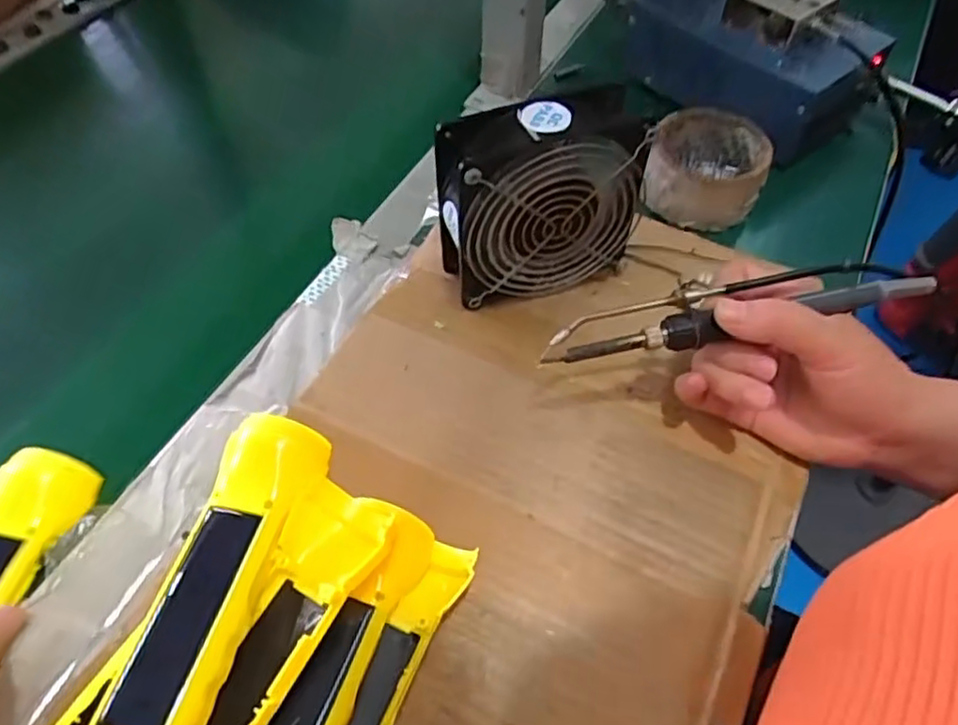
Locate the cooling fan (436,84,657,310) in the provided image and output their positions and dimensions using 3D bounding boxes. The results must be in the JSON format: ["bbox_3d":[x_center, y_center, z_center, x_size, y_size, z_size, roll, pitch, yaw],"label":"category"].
[{"bbox_3d":[0.038,-0.093,0.418,0.123,0.128,0.044,-11,56,-9],"label":"cooling fan"}]

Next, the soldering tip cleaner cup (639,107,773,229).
[{"bbox_3d":[0.170,-0.145,0.507,0.084,0.049,0.082,15,56,9],"label":"soldering tip cleaner cup"}]

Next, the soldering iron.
[{"bbox_3d":[0.137,-0.029,0.364,0.209,0.014,0.028,-11,54,0],"label":"soldering iron"}]

